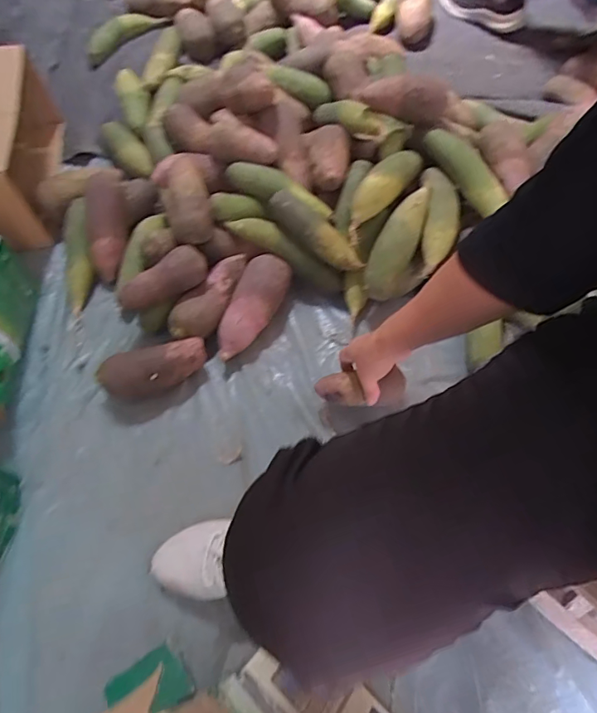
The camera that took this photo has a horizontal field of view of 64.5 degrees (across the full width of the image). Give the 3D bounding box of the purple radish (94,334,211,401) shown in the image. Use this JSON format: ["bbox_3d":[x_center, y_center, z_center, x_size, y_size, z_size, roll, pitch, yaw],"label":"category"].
[{"bbox_3d":[-0.218,0.022,0.724,0.159,0.064,0.062,-21,65,-10],"label":"purple radish"}]

